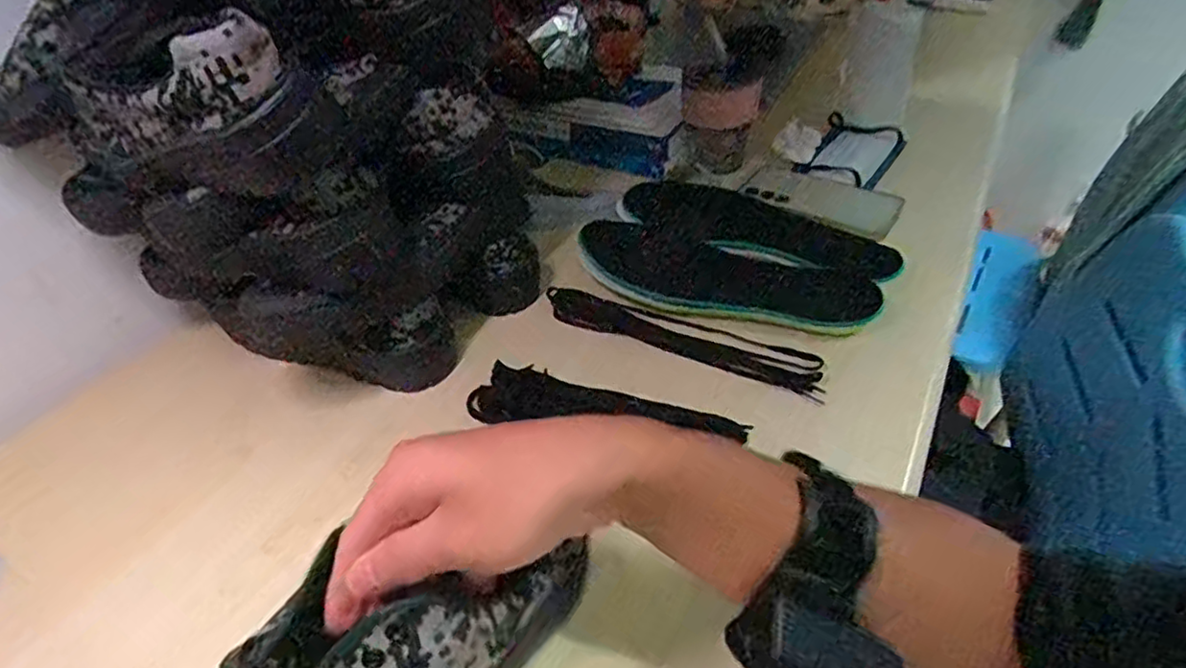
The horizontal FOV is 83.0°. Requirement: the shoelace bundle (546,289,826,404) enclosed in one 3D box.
[{"bbox_3d":[0.072,0.002,0.555,0.237,0.020,0.040,19,46,22],"label":"shoelace bundle"}]

